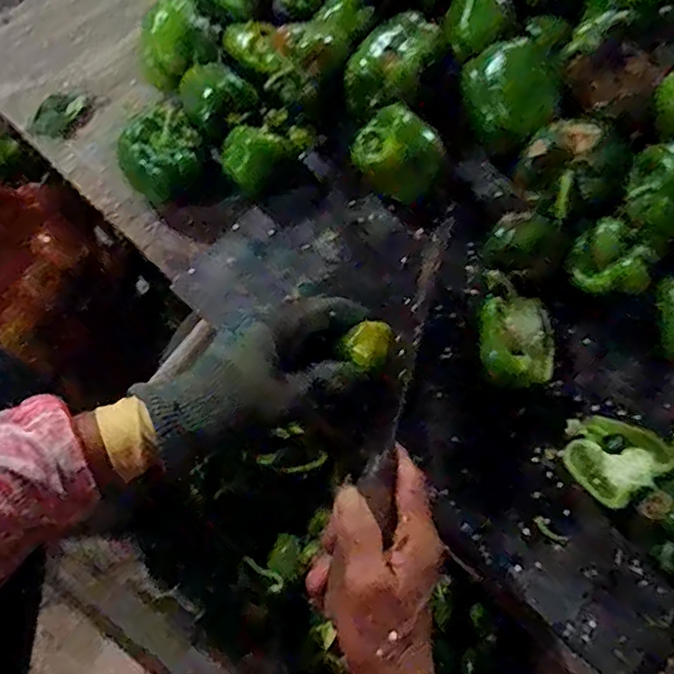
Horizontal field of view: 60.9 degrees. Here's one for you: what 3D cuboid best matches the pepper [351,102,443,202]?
[{"bbox_3d":[0.049,-0.147,0.480,0.071,0.058,0.062,32,75,9],"label":"pepper"}]

